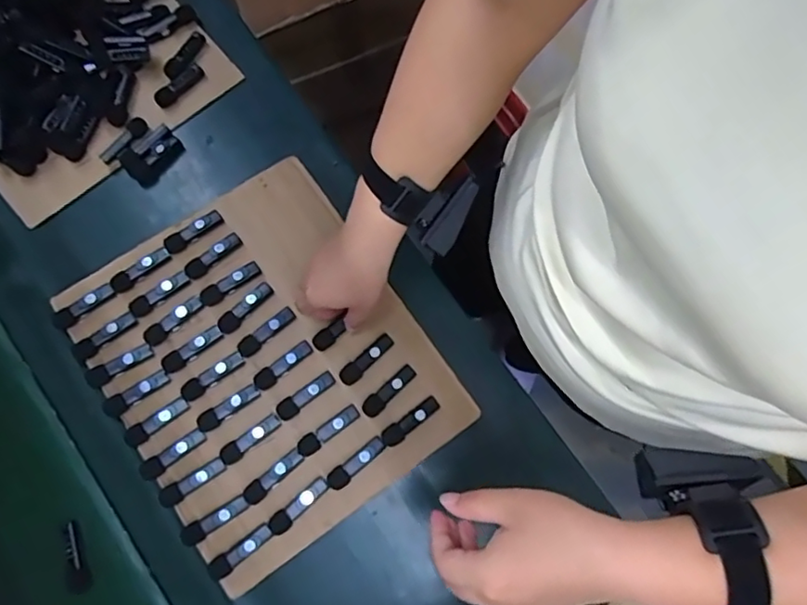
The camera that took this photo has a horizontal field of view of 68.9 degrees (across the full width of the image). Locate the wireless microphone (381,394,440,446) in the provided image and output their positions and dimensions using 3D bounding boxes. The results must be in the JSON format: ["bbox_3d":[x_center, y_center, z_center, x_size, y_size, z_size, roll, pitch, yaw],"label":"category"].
[{"bbox_3d":[0.007,0.119,0.590,0.066,0.009,0.019,-35,80,-6],"label":"wireless microphone"}]

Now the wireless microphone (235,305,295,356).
[{"bbox_3d":[-0.140,0.029,0.598,0.066,0.010,0.019,-41,81,-7],"label":"wireless microphone"}]

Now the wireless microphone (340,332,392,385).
[{"bbox_3d":[-0.038,0.058,0.602,0.065,0.009,0.019,-40,81,-7],"label":"wireless microphone"}]

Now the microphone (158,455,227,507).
[{"bbox_3d":[-0.201,0.170,0.559,0.065,0.014,0.018,-33,80,-6],"label":"microphone"}]

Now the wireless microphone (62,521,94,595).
[{"bbox_3d":[-0.321,0.250,0.575,0.018,0.013,0.070,-10,92,-2],"label":"wireless microphone"}]

